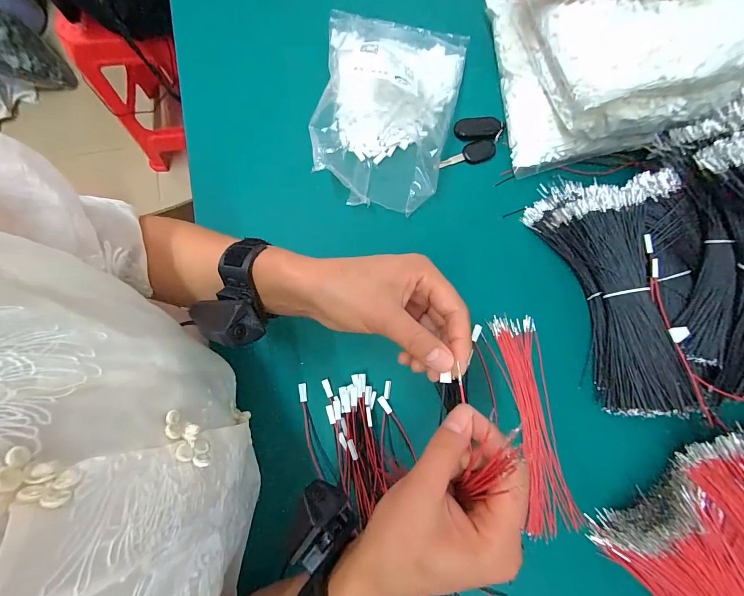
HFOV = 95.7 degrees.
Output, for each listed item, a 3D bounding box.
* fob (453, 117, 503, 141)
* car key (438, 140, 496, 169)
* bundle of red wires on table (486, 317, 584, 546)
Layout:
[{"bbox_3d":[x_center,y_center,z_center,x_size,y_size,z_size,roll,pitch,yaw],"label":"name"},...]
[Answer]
[{"bbox_3d":[0.135,-0.218,0.431,0.058,0.010,0.032,4,79,0],"label":"fob"},{"bbox_3d":[0.121,-0.185,0.433,0.073,0.011,0.025,-8,79,-2],"label":"car key"},{"bbox_3d":[0.175,0.134,0.374,0.053,0.027,0.225,-7,79,-2],"label":"bundle of red wires on table"}]

